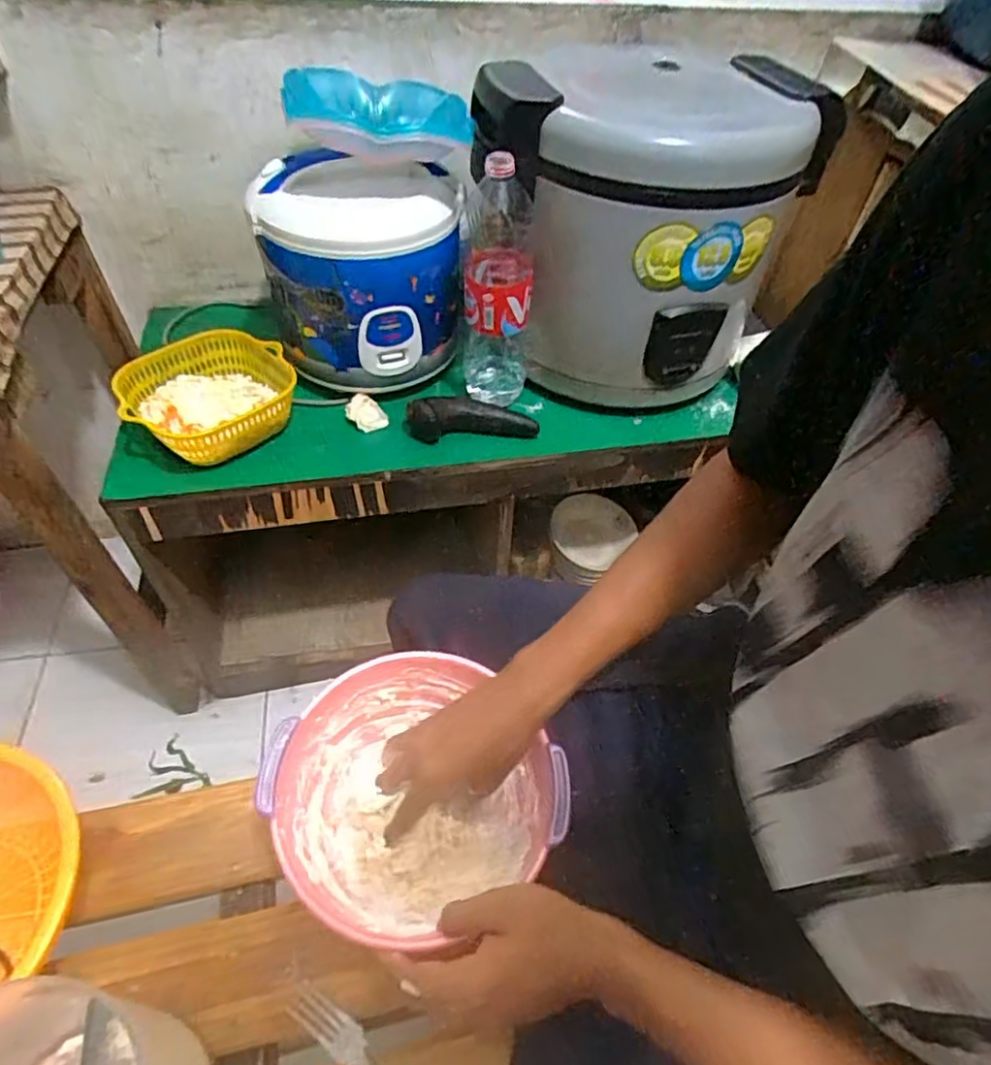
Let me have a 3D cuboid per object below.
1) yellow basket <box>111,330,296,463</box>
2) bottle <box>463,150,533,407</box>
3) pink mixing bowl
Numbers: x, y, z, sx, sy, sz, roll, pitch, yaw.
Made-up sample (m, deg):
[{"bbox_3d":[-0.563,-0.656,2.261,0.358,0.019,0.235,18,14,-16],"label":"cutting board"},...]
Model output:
[{"bbox_3d":[-0.365,-0.168,0.821,0.202,0.081,0.185,-25,55,-24],"label":"yellow basket"},{"bbox_3d":[0.004,-0.297,0.803,0.089,0.318,0.076,1,49,-3],"label":"bottle"},{"bbox_3d":[-0.065,0.208,0.500,0.191,0.088,0.194,2,50,-2],"label":"pink mixing bowl"}]

